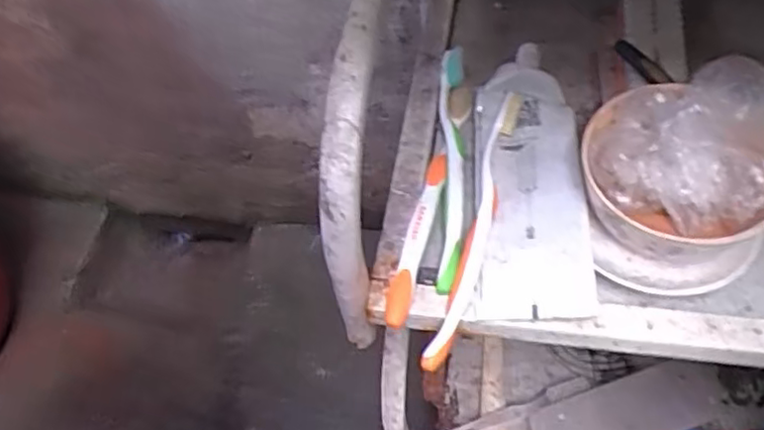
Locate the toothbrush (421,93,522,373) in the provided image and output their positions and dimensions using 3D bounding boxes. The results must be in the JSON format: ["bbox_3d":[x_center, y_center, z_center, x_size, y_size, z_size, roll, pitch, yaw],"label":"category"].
[{"bbox_3d":[0.052,0.002,0.370,0.015,0.015,0.179,12,55,13],"label":"toothbrush"}]

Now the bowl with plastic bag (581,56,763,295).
[{"bbox_3d":[0.153,-0.019,0.345,0.094,0.089,0.087,-2,53,3],"label":"bowl with plastic bag"}]

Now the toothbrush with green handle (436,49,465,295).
[{"bbox_3d":[0.041,-0.037,0.398,0.014,0.017,0.174,1,53,5],"label":"toothbrush with green handle"}]

